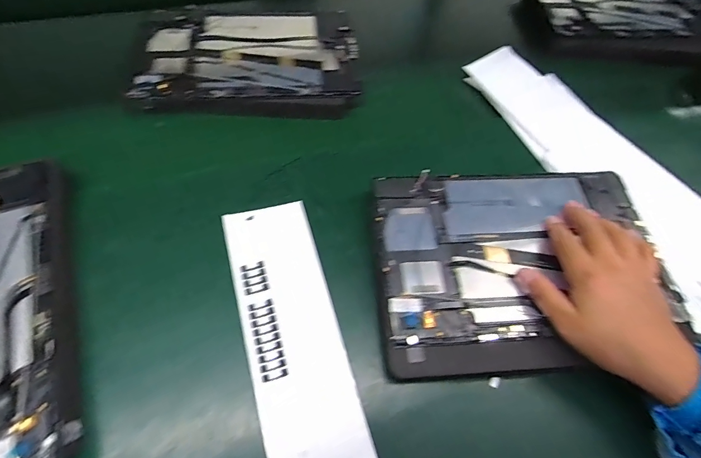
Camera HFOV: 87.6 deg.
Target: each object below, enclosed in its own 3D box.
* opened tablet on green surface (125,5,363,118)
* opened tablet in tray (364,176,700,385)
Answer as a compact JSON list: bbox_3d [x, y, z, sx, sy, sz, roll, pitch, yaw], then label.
[{"bbox_3d":[-0.112,-0.195,0.422,0.238,0.029,0.172,-4,63,-5],"label":"opened tablet on green surface"},{"bbox_3d":[0.141,0.029,0.314,0.237,0.027,0.175,-1,63,-4],"label":"opened tablet in tray"}]

